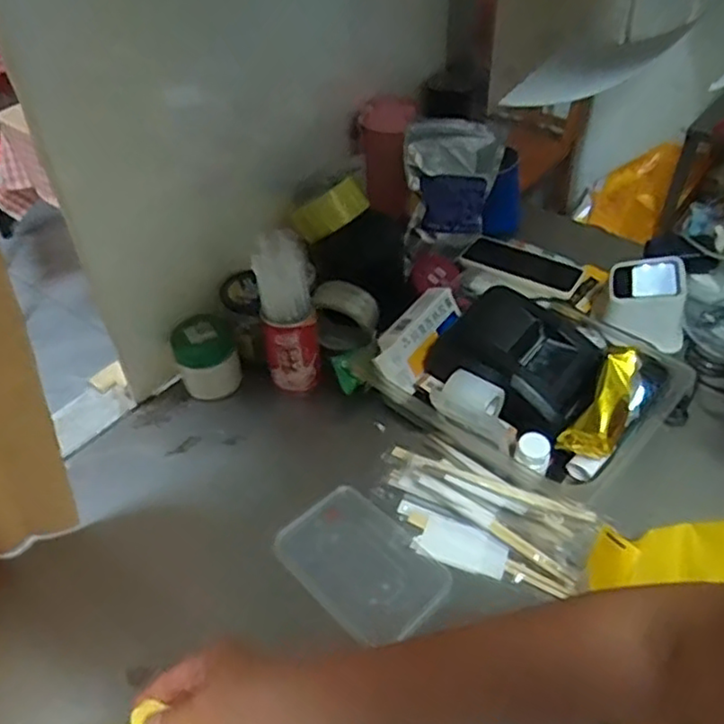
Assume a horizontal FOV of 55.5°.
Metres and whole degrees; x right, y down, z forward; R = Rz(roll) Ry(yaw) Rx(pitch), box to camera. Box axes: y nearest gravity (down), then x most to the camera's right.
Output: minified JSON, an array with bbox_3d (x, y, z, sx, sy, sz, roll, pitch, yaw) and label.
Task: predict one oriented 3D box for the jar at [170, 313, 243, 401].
[{"bbox_3d":[-0.193,-0.004,0.862,0.072,0.086,0.072,-2,44,2],"label":"jar"}]

